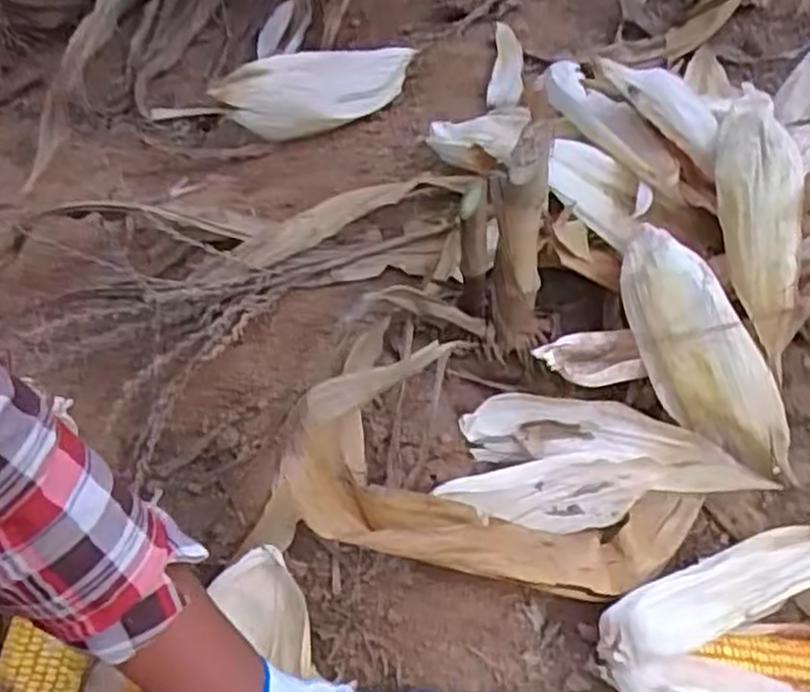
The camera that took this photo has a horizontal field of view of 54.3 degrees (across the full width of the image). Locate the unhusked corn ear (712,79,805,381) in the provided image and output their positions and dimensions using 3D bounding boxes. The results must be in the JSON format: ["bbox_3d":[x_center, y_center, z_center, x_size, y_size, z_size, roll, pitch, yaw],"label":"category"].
[{"bbox_3d":[0.294,-0.106,0.657,0.066,0.049,0.239,0,79,3],"label":"unhusked corn ear"}]

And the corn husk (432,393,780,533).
[{"bbox_3d":[0.144,0.084,0.608,0.244,0.070,0.096,-6,51,-1],"label":"corn husk"}]

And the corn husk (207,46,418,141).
[{"bbox_3d":[-0.096,-0.292,0.883,0.232,0.073,0.058,-22,53,-14],"label":"corn husk"}]

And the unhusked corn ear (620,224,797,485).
[{"bbox_3d":[0.238,0.015,0.626,0.072,0.047,0.233,-34,95,-22],"label":"unhusked corn ear"}]

